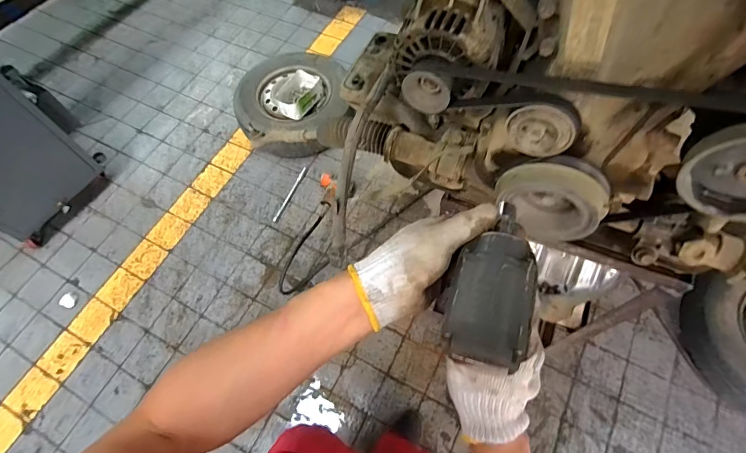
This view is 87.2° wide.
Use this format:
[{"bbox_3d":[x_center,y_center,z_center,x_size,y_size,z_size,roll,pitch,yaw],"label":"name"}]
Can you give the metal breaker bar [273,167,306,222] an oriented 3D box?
[{"bbox_3d":[-0.394,-0.152,1.858,0.022,0.024,0.308,20,65,13],"label":"metal breaker bar"}]

